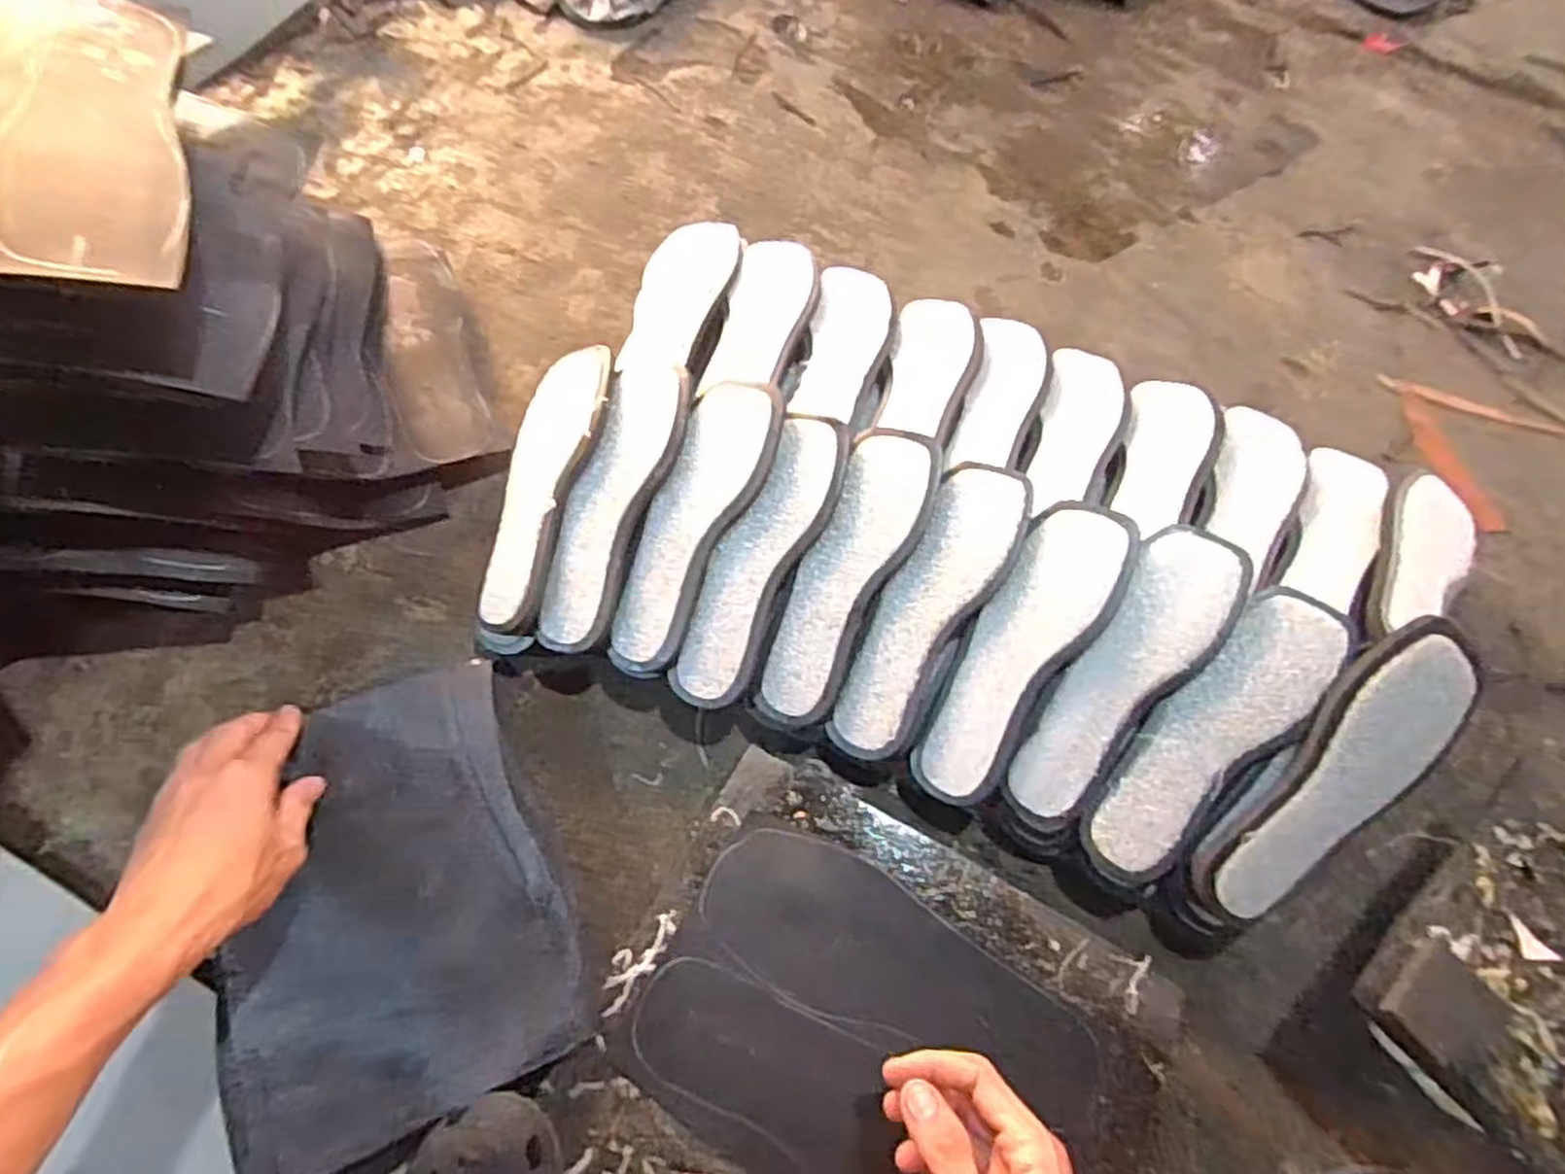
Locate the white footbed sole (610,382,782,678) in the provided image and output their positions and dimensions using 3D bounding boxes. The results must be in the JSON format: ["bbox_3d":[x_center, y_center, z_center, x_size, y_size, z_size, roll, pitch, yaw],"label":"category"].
[{"bbox_3d":[-0.070,-0.049,0.596,0.074,0.020,0.239,22,84,6],"label":"white footbed sole"}]

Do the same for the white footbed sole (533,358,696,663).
[{"bbox_3d":[-0.135,-0.066,0.607,0.071,0.024,0.238,17,81,5],"label":"white footbed sole"}]

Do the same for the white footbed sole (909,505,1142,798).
[{"bbox_3d":[0.175,0.047,0.563,0.073,0.026,0.242,31,89,10],"label":"white footbed sole"}]

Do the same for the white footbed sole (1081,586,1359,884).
[{"bbox_3d":[0.306,0.102,0.543,0.070,0.026,0.243,41,89,14],"label":"white footbed sole"}]

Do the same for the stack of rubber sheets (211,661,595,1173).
[{"bbox_3d":[-0.258,0.209,0.499,0.205,0.024,0.282,-21,70,-11],"label":"stack of rubber sheets"}]

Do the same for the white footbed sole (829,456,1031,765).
[{"bbox_3d":[0.110,0.016,0.577,0.070,0.022,0.236,29,86,9],"label":"white footbed sole"}]

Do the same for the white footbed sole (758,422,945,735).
[{"bbox_3d":[0.050,-0.009,0.585,0.071,0.016,0.240,24,84,8],"label":"white footbed sole"}]

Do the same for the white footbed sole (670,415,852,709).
[{"bbox_3d":[-0.018,-0.023,0.589,0.066,0.014,0.237,25,84,8],"label":"white footbed sole"}]

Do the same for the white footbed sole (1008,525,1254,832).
[{"bbox_3d":[0.246,0.067,0.549,0.076,0.016,0.236,36,92,12],"label":"white footbed sole"}]

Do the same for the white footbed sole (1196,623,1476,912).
[{"bbox_3d":[0.379,0.128,0.519,0.072,0.024,0.239,39,94,13],"label":"white footbed sole"}]

